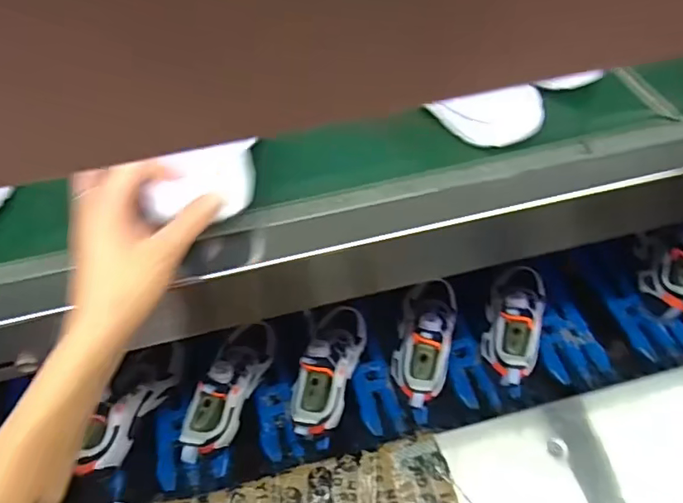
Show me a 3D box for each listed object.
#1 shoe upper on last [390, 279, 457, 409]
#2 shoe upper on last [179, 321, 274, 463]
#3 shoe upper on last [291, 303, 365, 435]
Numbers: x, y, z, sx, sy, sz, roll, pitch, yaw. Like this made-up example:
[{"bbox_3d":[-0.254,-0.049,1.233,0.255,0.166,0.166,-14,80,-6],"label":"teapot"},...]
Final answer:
[{"bbox_3d":[0.117,0.118,0.756,0.082,0.084,0.212,7,41,10],"label":"shoe upper on last"},{"bbox_3d":[-0.156,0.178,0.723,0.080,0.092,0.218,9,38,12],"label":"shoe upper on last"},{"bbox_3d":[-0.023,0.152,0.730,0.076,0.079,0.208,13,41,14],"label":"shoe upper on last"}]

